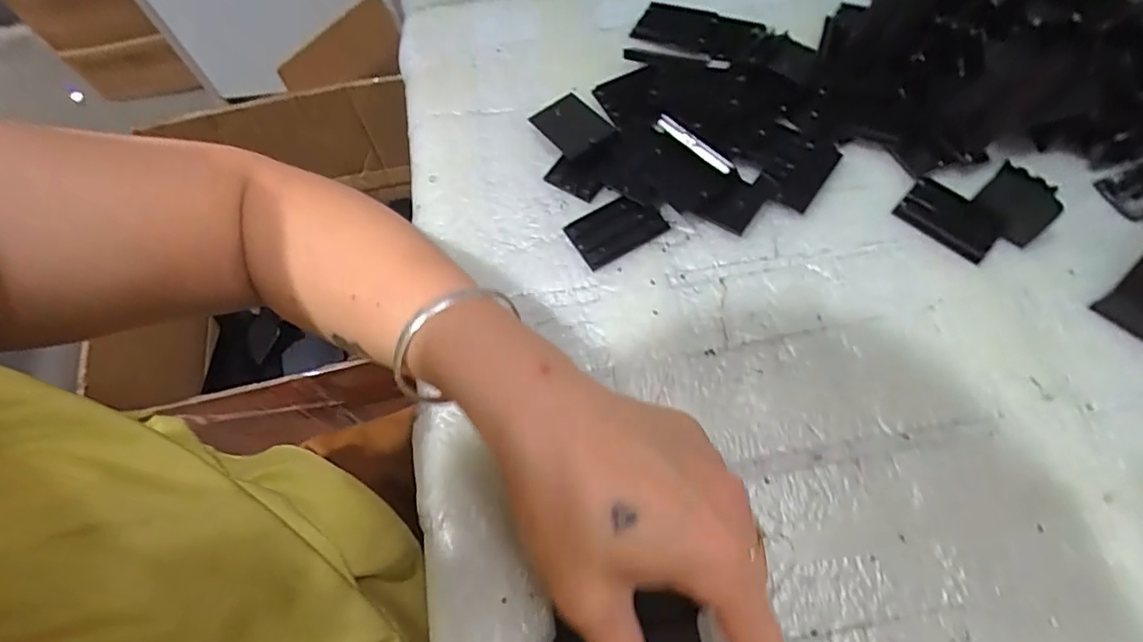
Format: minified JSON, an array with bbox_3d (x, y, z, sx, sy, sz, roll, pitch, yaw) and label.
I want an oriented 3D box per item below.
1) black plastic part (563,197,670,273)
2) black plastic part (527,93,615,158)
[{"bbox_3d":[0.027,-0.055,0.332,0.054,0.008,0.033,-30,67,-11],"label":"black plastic part"},{"bbox_3d":[0.001,-0.127,0.357,0.038,0.009,0.050,-37,60,-12],"label":"black plastic part"}]

